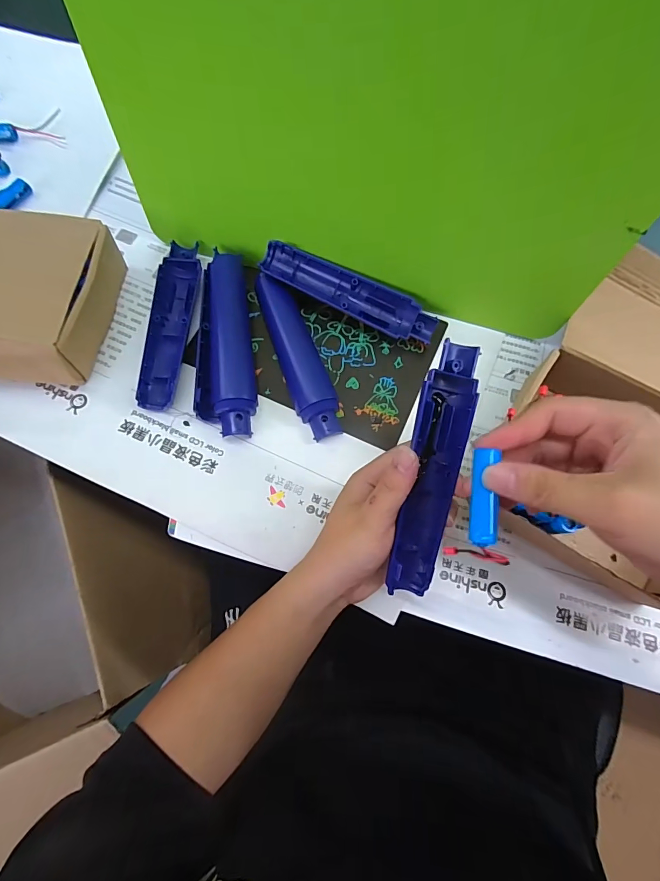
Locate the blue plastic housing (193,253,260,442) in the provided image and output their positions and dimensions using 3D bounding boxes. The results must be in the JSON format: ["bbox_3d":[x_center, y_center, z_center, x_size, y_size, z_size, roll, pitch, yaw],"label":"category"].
[{"bbox_3d":[-0.091,-0.089,0.360,0.048,0.019,0.173,-1,74,-2],"label":"blue plastic housing"}]

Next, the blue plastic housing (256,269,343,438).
[{"bbox_3d":[-0.029,-0.079,0.364,0.037,0.017,0.162,-20,76,-7],"label":"blue plastic housing"}]

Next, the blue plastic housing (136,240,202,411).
[{"bbox_3d":[-0.147,-0.107,0.376,0.038,0.020,0.165,5,74,0],"label":"blue plastic housing"}]

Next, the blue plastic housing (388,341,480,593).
[{"bbox_3d":[0.069,0.021,0.271,0.037,0.025,0.166,10,95,1],"label":"blue plastic housing"}]

